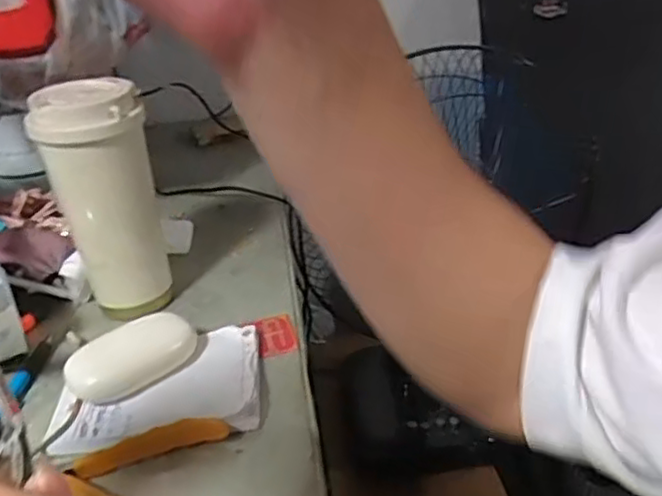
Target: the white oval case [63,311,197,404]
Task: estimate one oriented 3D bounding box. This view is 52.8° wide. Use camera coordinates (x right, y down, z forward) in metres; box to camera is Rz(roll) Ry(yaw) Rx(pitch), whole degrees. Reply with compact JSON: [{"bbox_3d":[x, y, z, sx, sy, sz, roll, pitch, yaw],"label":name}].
[{"bbox_3d":[-0.144,0.076,0.488,0.039,0.026,0.092,20,37,38],"label":"white oval case"}]

